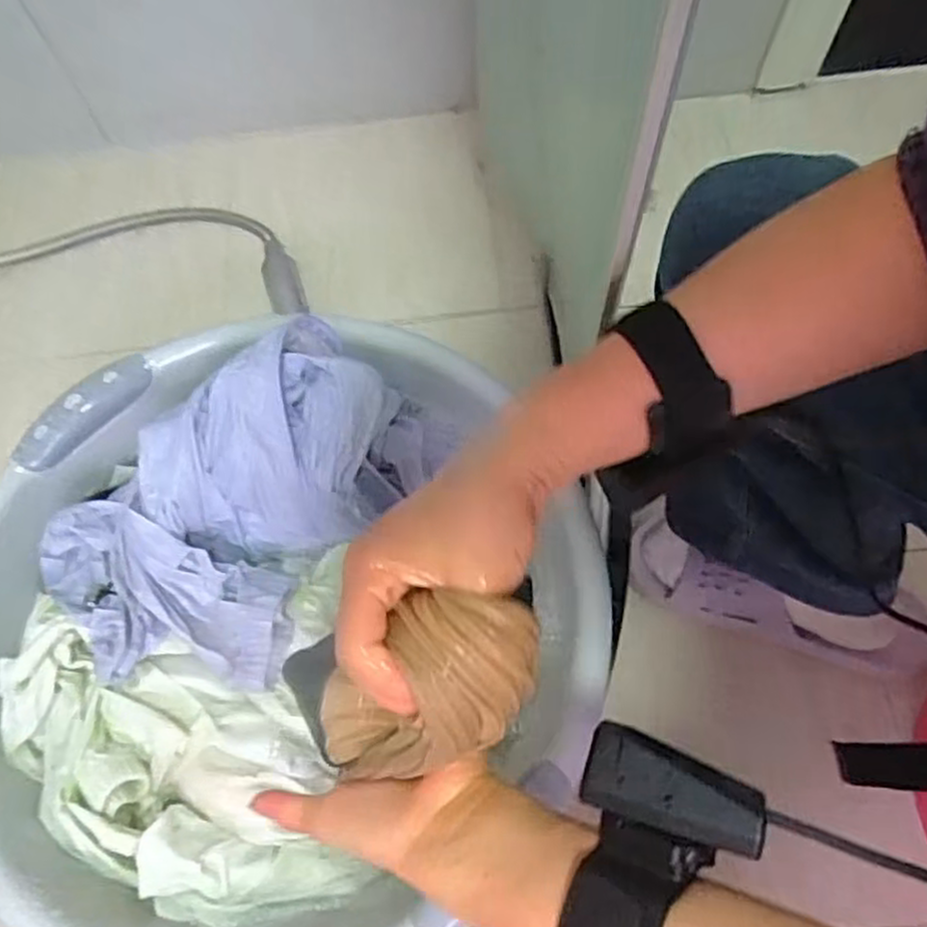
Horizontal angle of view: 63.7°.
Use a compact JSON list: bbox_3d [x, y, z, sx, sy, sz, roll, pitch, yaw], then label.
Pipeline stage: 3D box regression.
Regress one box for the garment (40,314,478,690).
[{"bbox_3d":[-0.159,0.014,0.527,0.186,0.113,0.278,32,71,15],"label":"garment"}]

